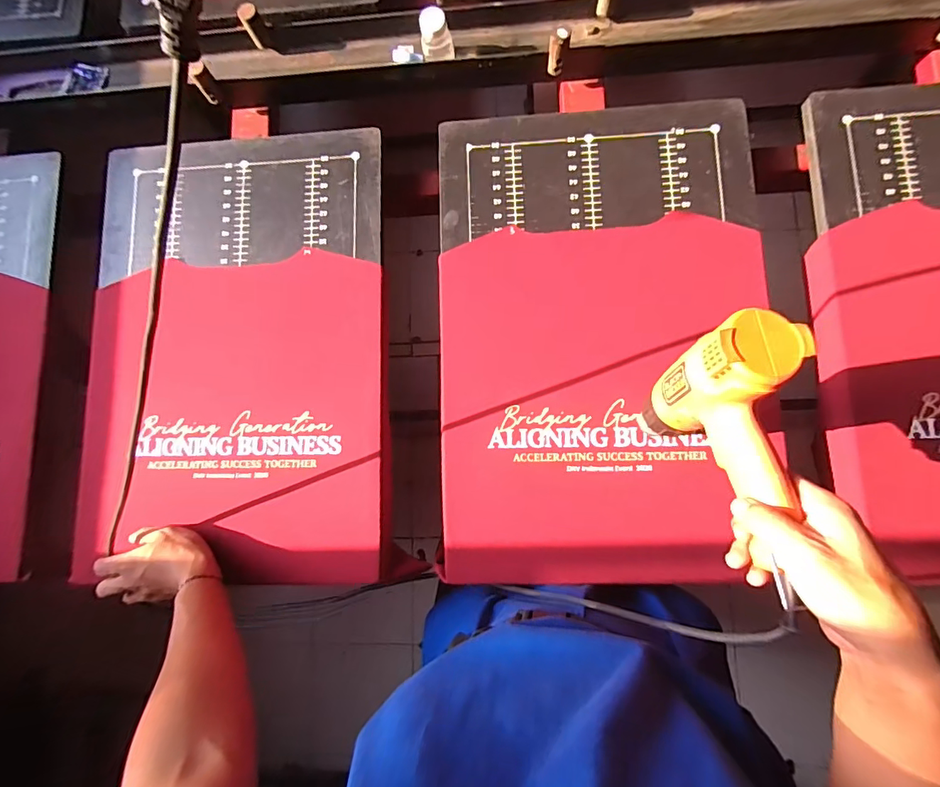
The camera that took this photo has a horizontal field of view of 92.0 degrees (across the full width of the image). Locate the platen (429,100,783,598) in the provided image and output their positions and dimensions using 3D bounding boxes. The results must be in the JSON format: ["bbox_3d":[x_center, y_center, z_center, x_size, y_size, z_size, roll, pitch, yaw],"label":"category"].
[{"bbox_3d":[0.158,-0.078,0.555,0.386,0.029,0.583,-2,82,4],"label":"platen"}]

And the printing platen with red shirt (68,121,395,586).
[{"bbox_3d":[-0.320,-0.060,0.610,0.411,0.030,0.593,-3,83,6],"label":"printing platen with red shirt"}]

